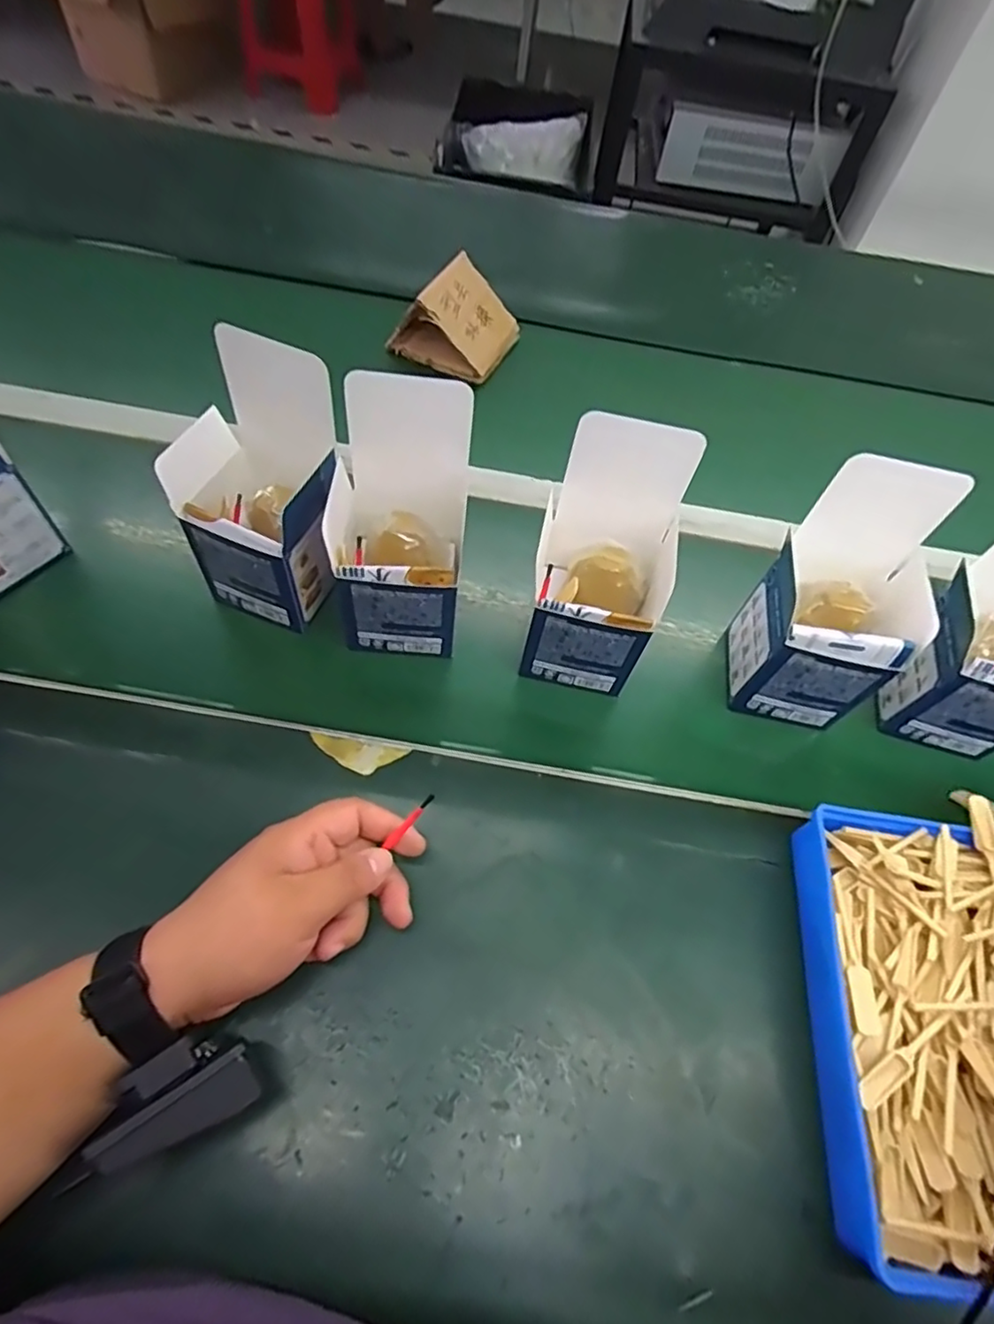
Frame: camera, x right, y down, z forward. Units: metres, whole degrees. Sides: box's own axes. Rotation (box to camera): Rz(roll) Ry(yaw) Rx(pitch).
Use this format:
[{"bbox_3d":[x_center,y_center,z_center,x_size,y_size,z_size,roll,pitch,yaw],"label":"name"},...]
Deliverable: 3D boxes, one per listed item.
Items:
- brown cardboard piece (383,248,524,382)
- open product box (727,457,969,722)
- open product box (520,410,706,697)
[{"bbox_3d":[-0.041,-0.370,0.674,0.108,0.075,0.103,29,61,13],"label":"brown cardboard piece"},{"bbox_3d":[0.237,-0.040,0.440,0.094,0.167,0.100,12,59,3],"label":"open product box"},{"bbox_3d":[0.074,-0.062,0.440,0.101,0.177,0.093,14,59,4],"label":"open product box"}]

